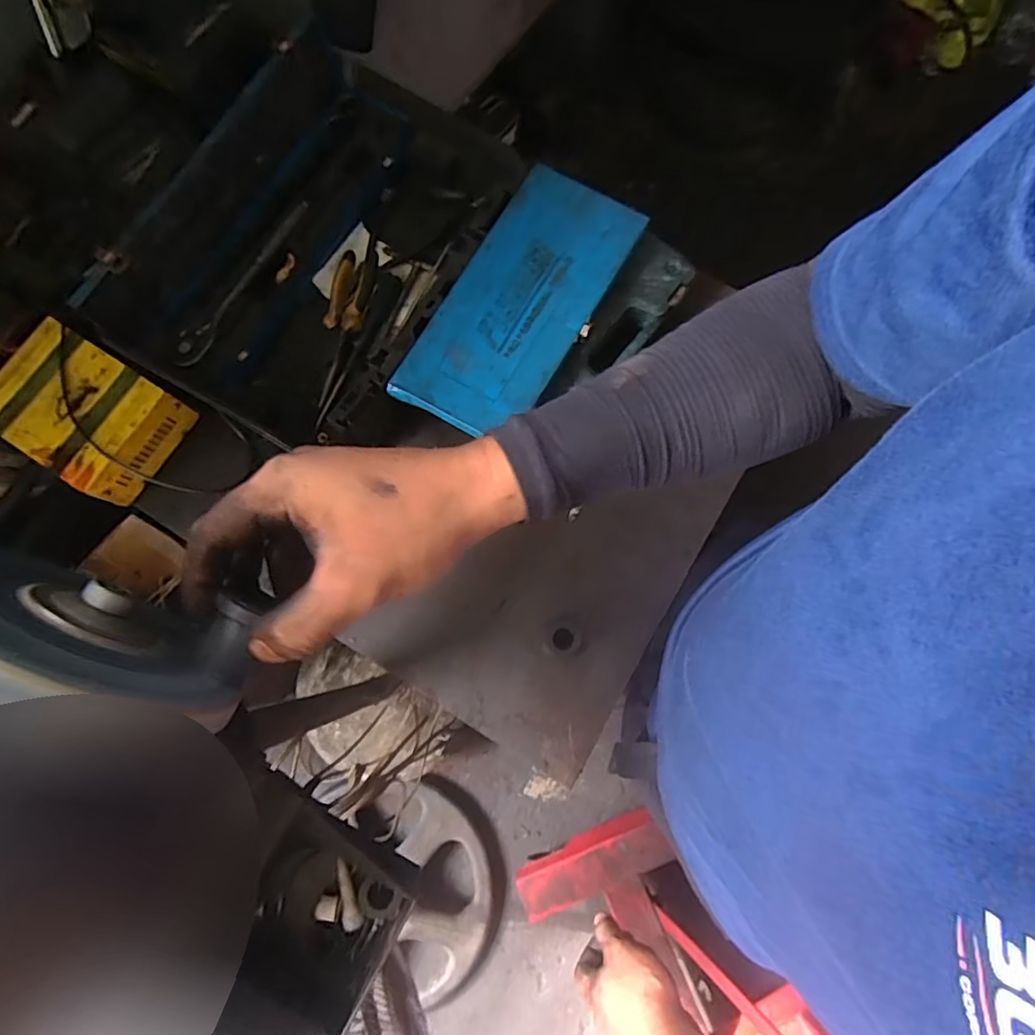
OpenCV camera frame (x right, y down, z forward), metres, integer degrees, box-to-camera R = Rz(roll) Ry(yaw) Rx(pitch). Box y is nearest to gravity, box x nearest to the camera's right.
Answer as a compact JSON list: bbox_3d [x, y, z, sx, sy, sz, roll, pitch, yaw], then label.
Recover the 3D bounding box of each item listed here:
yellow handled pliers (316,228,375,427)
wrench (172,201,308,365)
[{"bbox_3d":[-0.205,-0.234,0.683,0.050,0.033,0.234,4,78,1],"label":"yellow handled pliers"},{"bbox_3d":[-0.323,-0.276,0.668,0.025,0.023,0.238,32,80,6],"label":"wrench"}]

